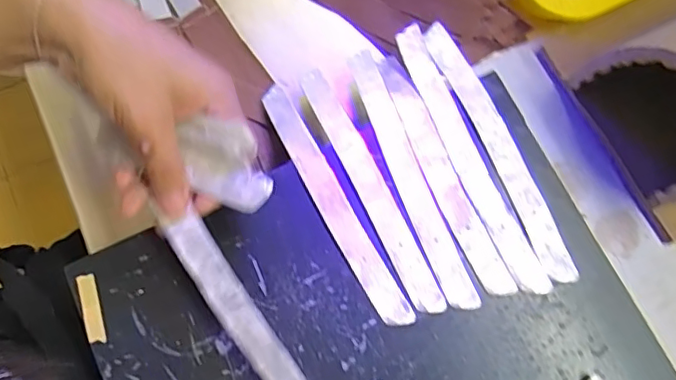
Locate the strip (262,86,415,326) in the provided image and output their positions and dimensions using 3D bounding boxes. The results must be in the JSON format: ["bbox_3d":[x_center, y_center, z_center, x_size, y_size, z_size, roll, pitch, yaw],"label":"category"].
[{"bbox_3d":[-0.006,0.005,0.366,0.020,0.033,0.183,-28,77,-7],"label":"strip"}]

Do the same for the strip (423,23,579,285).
[{"bbox_3d":[0.102,-0.031,0.358,0.022,0.004,0.190,-23,76,-5],"label":"strip"}]

